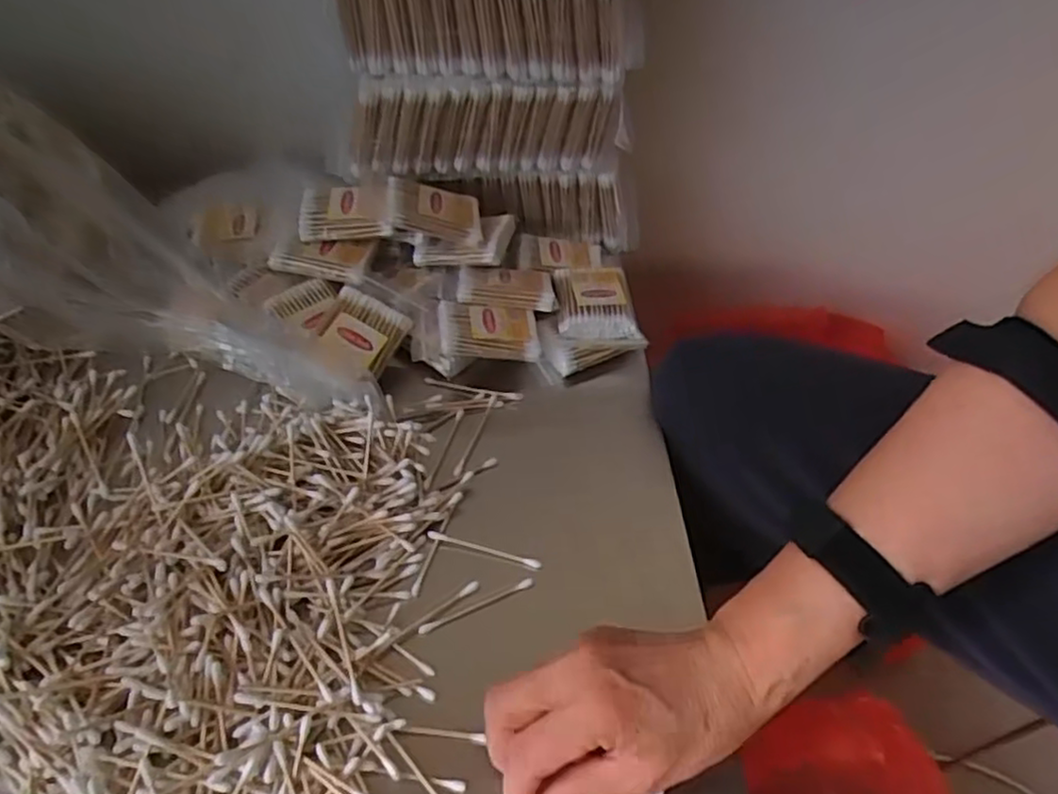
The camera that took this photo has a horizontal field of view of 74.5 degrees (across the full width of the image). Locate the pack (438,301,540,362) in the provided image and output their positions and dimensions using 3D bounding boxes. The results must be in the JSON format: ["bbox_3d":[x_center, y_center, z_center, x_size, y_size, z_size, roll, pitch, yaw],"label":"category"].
[{"bbox_3d":[-0.029,-0.051,0.513,0.072,0.019,0.045,-2,49,-4],"label":"pack"}]

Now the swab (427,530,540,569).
[{"bbox_3d":[-0.028,0.093,0.427,0.071,0.008,0.007,12,49,8],"label":"swab"}]

